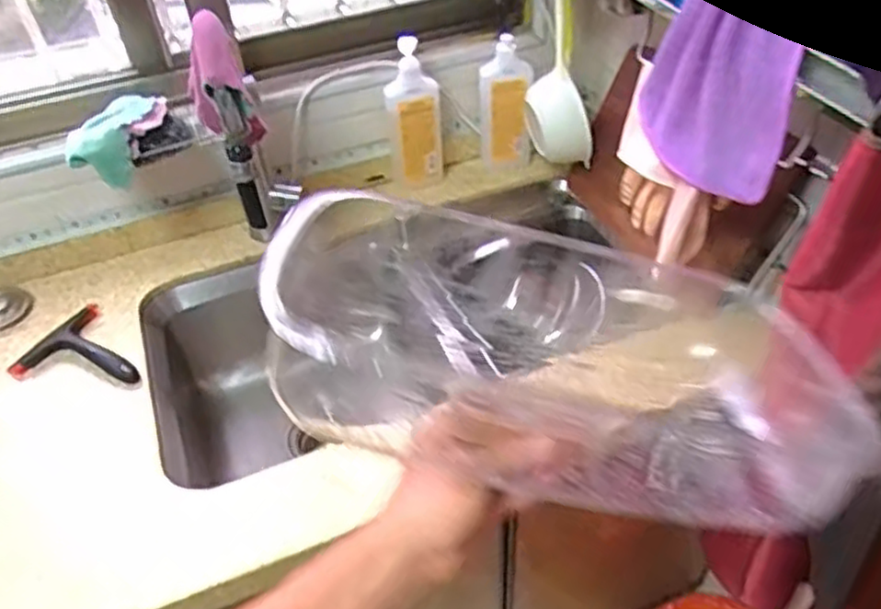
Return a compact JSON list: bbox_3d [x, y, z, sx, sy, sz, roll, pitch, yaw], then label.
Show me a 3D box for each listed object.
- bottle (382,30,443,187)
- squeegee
[{"bbox_3d":[-0.043,-0.283,1.113,0.081,0.241,0.050,6,45,10],"label":"bottle"},{"bbox_3d":[-0.465,0.067,0.948,0.166,0.026,0.136,23,50,25],"label":"squeegee"}]

